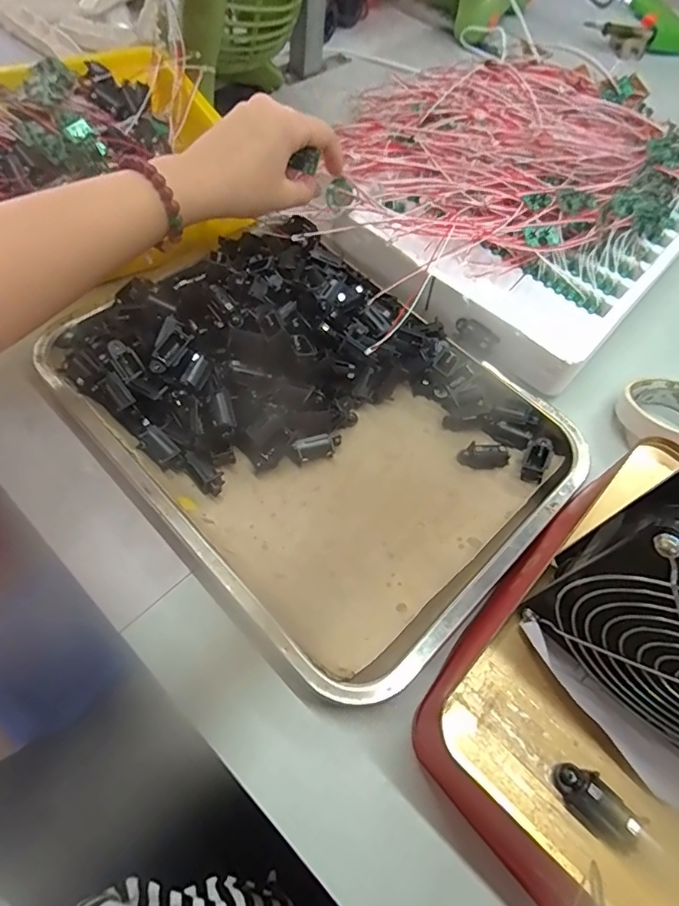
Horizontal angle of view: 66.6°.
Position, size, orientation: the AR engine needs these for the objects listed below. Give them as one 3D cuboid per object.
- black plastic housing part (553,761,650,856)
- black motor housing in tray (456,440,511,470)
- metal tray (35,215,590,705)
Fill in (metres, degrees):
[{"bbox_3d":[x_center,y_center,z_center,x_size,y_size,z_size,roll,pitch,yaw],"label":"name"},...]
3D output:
[{"bbox_3d":[0.111,0.150,0.218,0.038,0.015,0.017,39,64,16],"label":"black plastic housing part"},{"bbox_3d":[0.105,0.002,0.375,0.036,0.010,0.016,12,60,1],"label":"black motor housing in tray"},{"bbox_3d":[-0.021,-0.042,0.362,0.260,0.034,0.344,-39,70,-24],"label":"metal tray"}]

